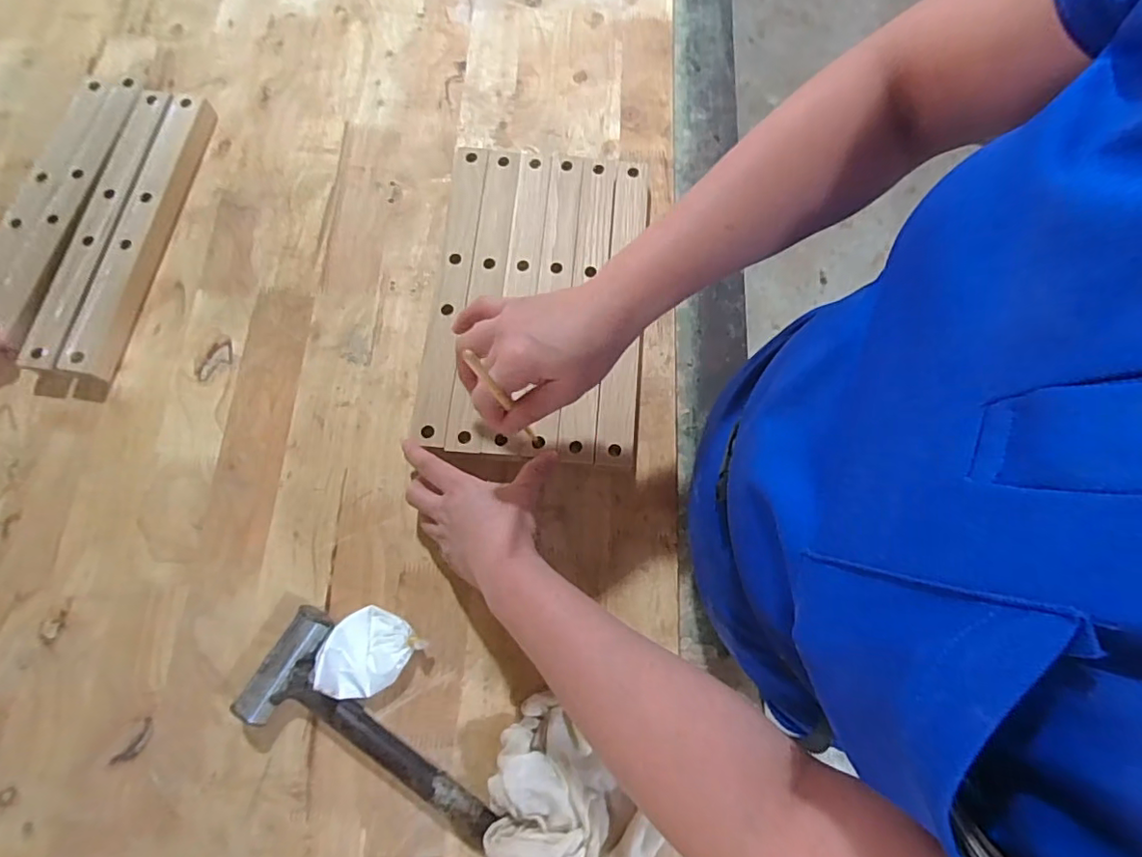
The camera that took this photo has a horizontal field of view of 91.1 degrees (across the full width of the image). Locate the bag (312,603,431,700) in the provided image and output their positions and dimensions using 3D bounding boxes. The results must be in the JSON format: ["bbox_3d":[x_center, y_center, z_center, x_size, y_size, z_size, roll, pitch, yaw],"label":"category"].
[{"bbox_3d":[-0.159,0.172,0.435,0.068,0.046,0.059,-39,79,-11],"label":"bag"}]

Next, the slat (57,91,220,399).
[{"bbox_3d":[-0.417,-0.187,0.549,0.045,0.029,0.323,8,75,1],"label":"slat"}]

